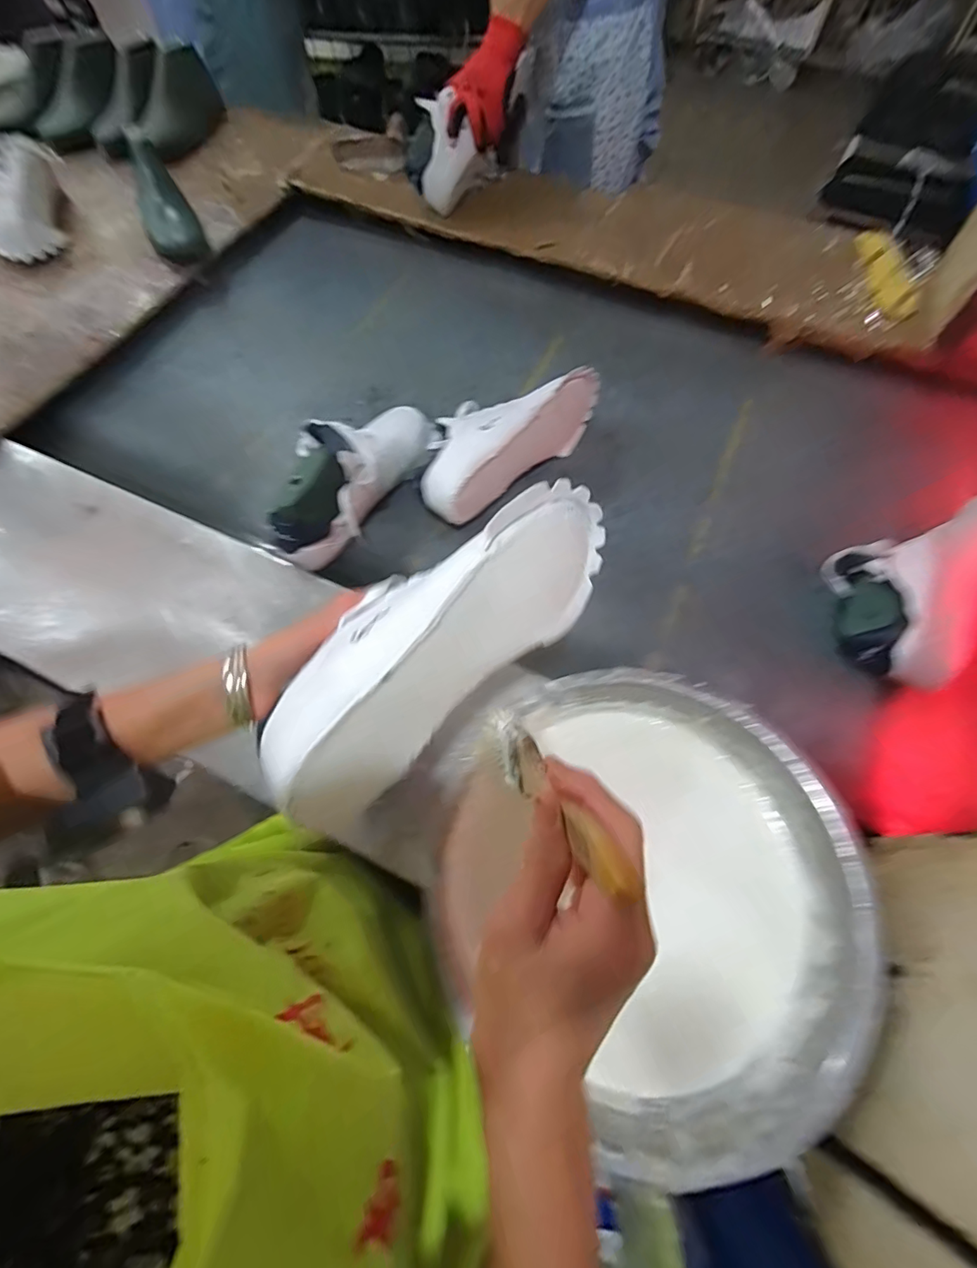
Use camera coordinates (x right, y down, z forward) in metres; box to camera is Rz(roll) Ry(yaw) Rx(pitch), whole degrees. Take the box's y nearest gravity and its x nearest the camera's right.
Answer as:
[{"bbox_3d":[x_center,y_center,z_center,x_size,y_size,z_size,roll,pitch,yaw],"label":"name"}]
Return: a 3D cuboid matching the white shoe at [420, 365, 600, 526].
[{"bbox_3d":[0.027,-0.276,0.678,0.309,0.103,0.130,-41,72,-18],"label":"white shoe"}]

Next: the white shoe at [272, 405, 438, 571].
[{"bbox_3d":[-0.173,-0.224,0.642,0.125,0.124,0.297,40,71,16],"label":"white shoe"}]

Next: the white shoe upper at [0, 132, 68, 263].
[{"bbox_3d":[-0.841,-0.777,0.878,0.123,0.094,0.230,-4,65,-3],"label":"white shoe upper"}]

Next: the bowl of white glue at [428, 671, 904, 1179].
[{"bbox_3d":[0.137,0.197,0.418,0.295,0.108,0.323,0,65,-1],"label":"bowl of white glue"}]

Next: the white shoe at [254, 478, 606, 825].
[{"bbox_3d":[-0.037,-0.005,0.361,0.297,0.113,0.095,-43,39,-19],"label":"white shoe"}]

